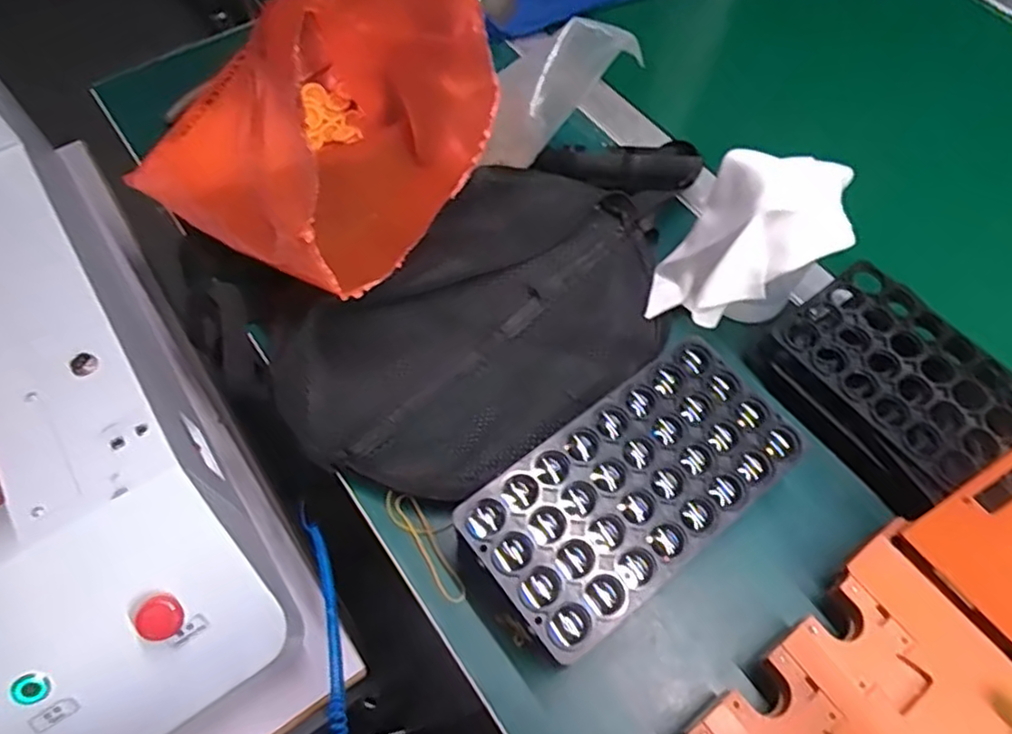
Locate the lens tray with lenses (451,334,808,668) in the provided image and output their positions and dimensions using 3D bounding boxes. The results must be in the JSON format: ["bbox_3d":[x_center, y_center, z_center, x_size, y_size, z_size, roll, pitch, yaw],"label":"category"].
[{"bbox_3d":[0.074,0.079,0.399,0.200,0.053,0.104,-34,67,-16],"label":"lens tray with lenses"}]

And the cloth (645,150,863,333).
[{"bbox_3d":[0.163,-0.081,0.437,0.109,0.091,0.089,14,63,8],"label":"cloth"}]

